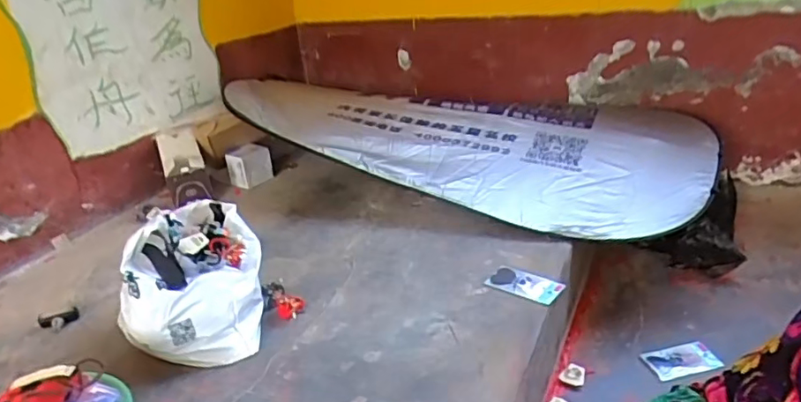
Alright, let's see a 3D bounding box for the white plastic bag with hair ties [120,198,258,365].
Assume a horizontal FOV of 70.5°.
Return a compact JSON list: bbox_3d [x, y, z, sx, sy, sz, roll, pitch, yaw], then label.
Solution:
[{"bbox_3d":[-0.382,0.132,1.069,0.220,0.193,0.321,-10,26,-9],"label":"white plastic bag with hair ties"}]

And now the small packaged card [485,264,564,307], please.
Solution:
[{"bbox_3d":[0.239,0.159,1.095,0.139,0.010,0.083,13,30,36],"label":"small packaged card"}]

